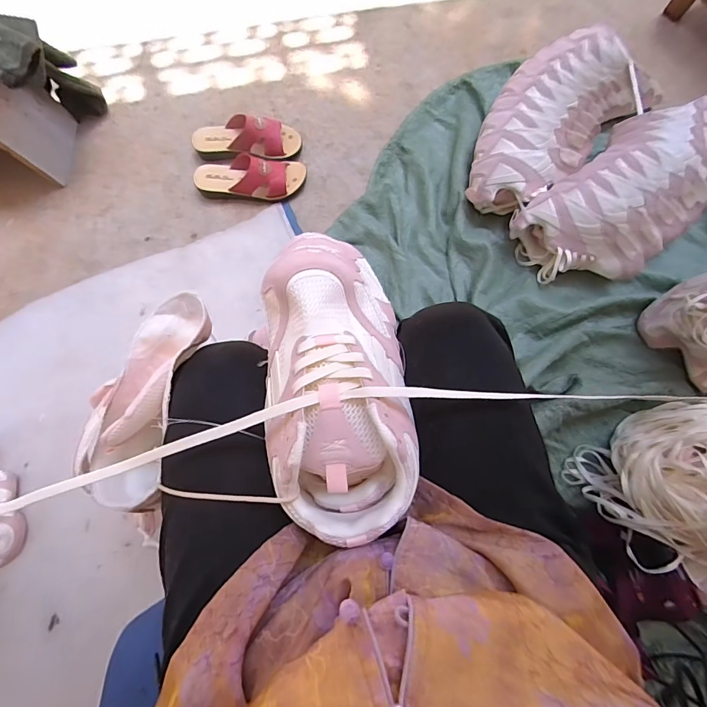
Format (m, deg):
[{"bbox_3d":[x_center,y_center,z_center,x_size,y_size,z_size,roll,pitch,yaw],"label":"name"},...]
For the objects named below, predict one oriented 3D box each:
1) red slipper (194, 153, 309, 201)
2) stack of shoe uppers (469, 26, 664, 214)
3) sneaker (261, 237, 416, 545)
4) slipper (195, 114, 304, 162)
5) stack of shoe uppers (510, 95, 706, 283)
[{"bbox_3d":[-0.215,-0.366,0.840,0.229,0.081,0.080,-5,78,-2],"label":"red slipper"},{"bbox_3d":[0.400,-0.483,0.837,0.474,0.127,0.230,-40,83,-7],"label":"stack of shoe uppers"},{"bbox_3d":[-0.013,0.018,0.352,0.118,0.096,0.259,-6,77,-3],"label":"sneaker"},{"bbox_3d":[-0.228,-0.464,0.863,0.226,0.082,0.089,5,78,0],"label":"slipper"},{"bbox_3d":[0.561,-0.324,0.802,0.494,0.127,0.235,-41,81,-9],"label":"stack of shoe uppers"}]

